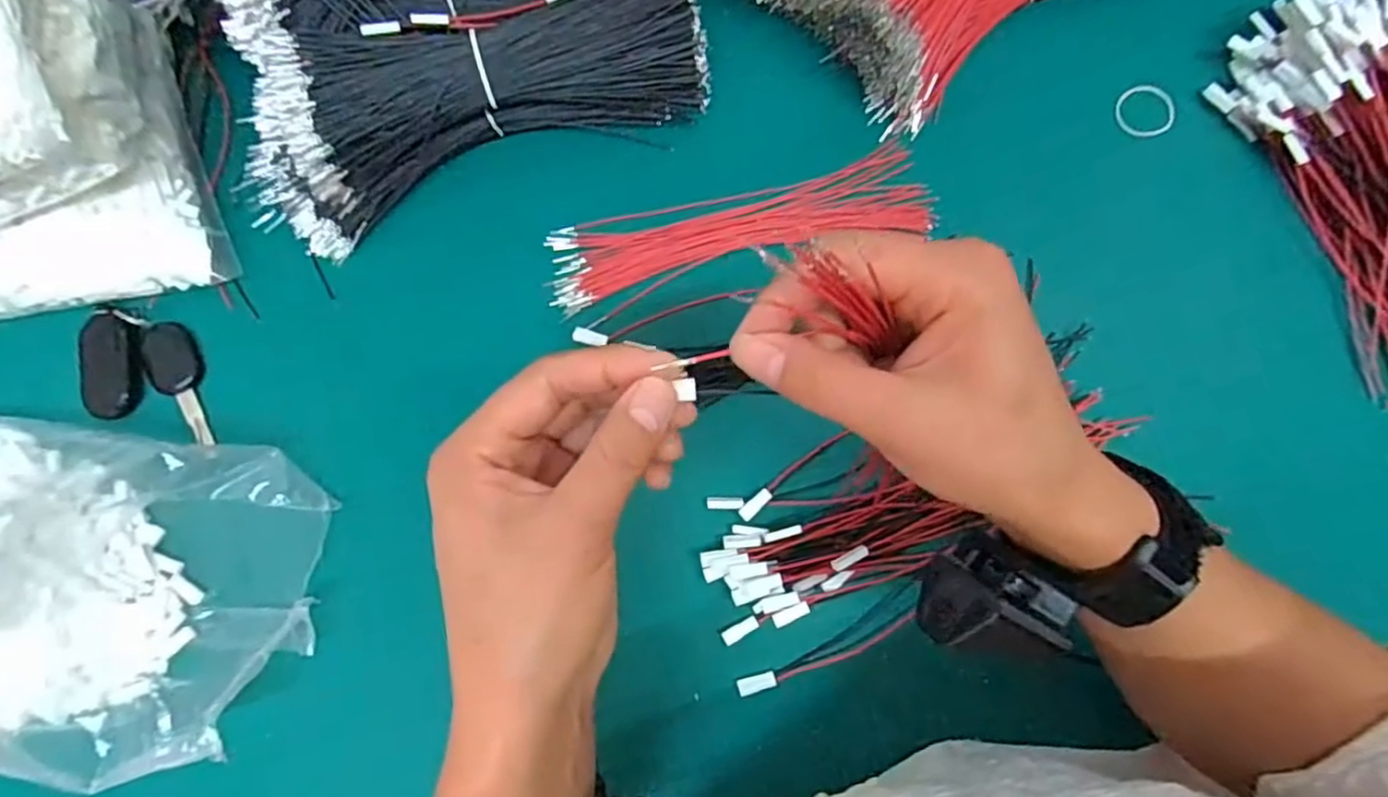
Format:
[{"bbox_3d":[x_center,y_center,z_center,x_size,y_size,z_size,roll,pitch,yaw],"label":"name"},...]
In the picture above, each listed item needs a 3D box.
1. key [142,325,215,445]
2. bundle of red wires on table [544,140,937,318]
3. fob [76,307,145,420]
[{"bbox_3d":[-0.287,-0.007,0.392,0.025,0.011,0.073,-15,79,-4],"label":"key"},{"bbox_3d":[0.027,-0.099,0.422,0.225,0.027,0.053,-15,79,-4],"label":"bundle of red wires on table"},{"bbox_3d":[-0.320,-0.018,0.385,0.032,0.010,0.058,-3,78,-2],"label":"fob"}]

